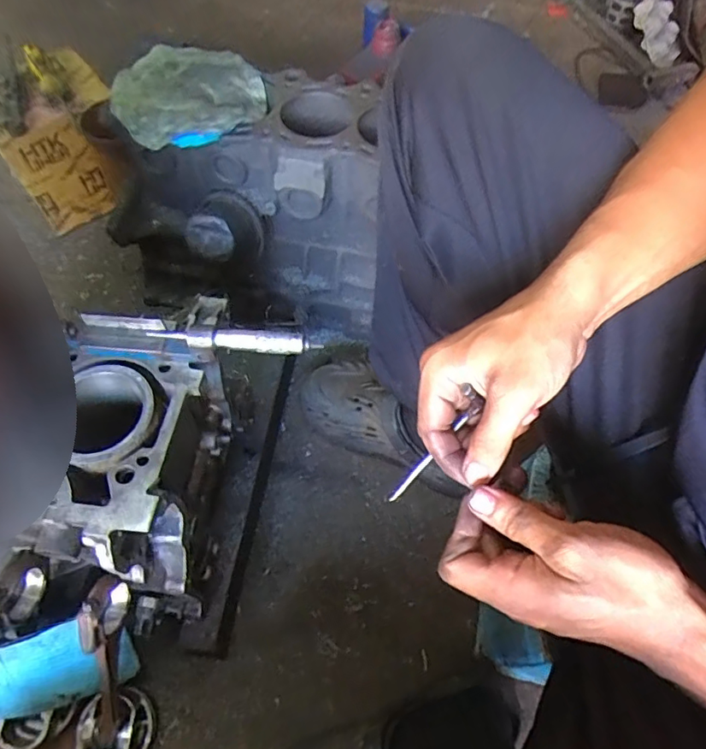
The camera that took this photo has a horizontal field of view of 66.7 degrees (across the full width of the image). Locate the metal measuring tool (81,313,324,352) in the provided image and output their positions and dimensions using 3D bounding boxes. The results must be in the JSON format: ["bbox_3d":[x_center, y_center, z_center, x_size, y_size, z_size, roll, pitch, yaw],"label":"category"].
[{"bbox_3d":[-0.127,-0.033,0.441,0.196,0.024,0.021,10,60,4],"label":"metal measuring tool"}]

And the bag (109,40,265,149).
[{"bbox_3d":[-0.200,-0.337,0.651,0.177,0.037,0.174,-18,60,-13],"label":"bag"}]

